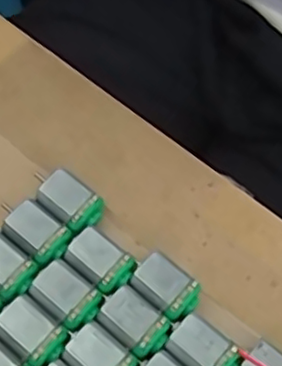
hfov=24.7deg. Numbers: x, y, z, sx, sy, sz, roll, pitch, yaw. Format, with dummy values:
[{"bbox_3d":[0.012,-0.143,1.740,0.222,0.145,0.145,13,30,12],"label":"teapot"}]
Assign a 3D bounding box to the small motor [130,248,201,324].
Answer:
[{"bbox_3d":[0.010,0.044,0.261,0.026,0.016,0.017,40,67,17],"label":"small motor"}]

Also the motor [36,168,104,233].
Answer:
[{"bbox_3d":[-0.031,0.009,0.274,0.029,0.015,0.017,41,67,17],"label":"motor"}]

